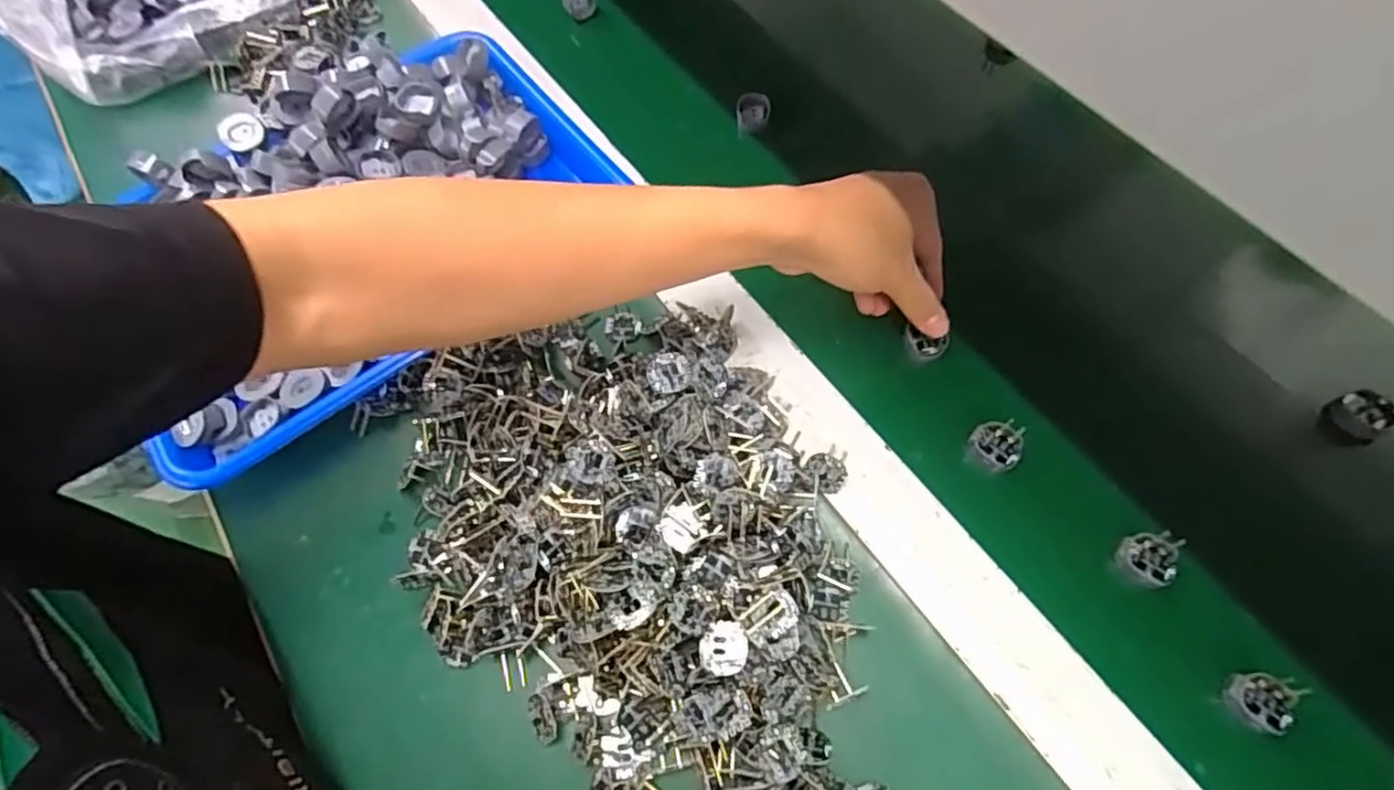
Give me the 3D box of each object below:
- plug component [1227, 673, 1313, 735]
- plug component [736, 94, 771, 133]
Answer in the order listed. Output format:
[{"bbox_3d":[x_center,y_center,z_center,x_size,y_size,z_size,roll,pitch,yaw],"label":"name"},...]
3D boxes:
[{"bbox_3d":[0.284,0.154,0.342,0.028,0.024,0.027,-2,64,2],"label":"plug component"},{"bbox_3d":[0.045,-0.224,0.542,0.025,0.022,0.018,8,65,7],"label":"plug component"}]

